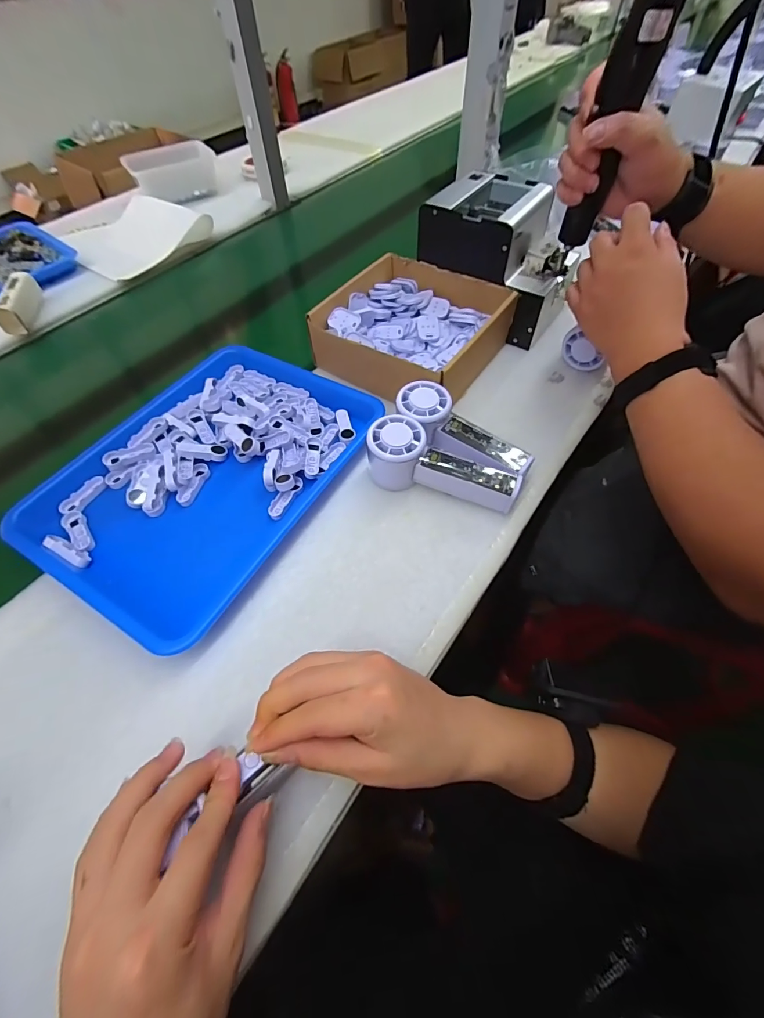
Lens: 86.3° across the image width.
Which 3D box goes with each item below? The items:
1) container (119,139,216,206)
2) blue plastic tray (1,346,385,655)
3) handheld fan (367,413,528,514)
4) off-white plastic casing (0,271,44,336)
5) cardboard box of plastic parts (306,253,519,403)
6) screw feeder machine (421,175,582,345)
[{"bbox_3d":[-0.422,-0.691,0.842,0.177,0.062,0.090,-28,60,-16],"label":"container"},{"bbox_3d":[-0.179,-0.046,0.444,0.249,0.039,0.337,28,61,19],"label":"blue plastic tray"},{"bbox_3d":[0.061,-0.044,0.410,0.148,0.053,0.051,14,58,11],"label":"handheld fan"},{"bbox_3d":[-0.540,-0.311,0.611,0.033,0.043,0.102,-7,56,-2],"label":"off-white plastic casing"},{"bbox_3d":[0.040,-0.235,0.528,0.195,0.064,0.193,29,62,20],"label":"cardboard box of plastic parts"},{"bbox_3d":[0.161,-0.342,0.547,0.179,0.129,0.128,30,62,20],"label":"screw feeder machine"}]

